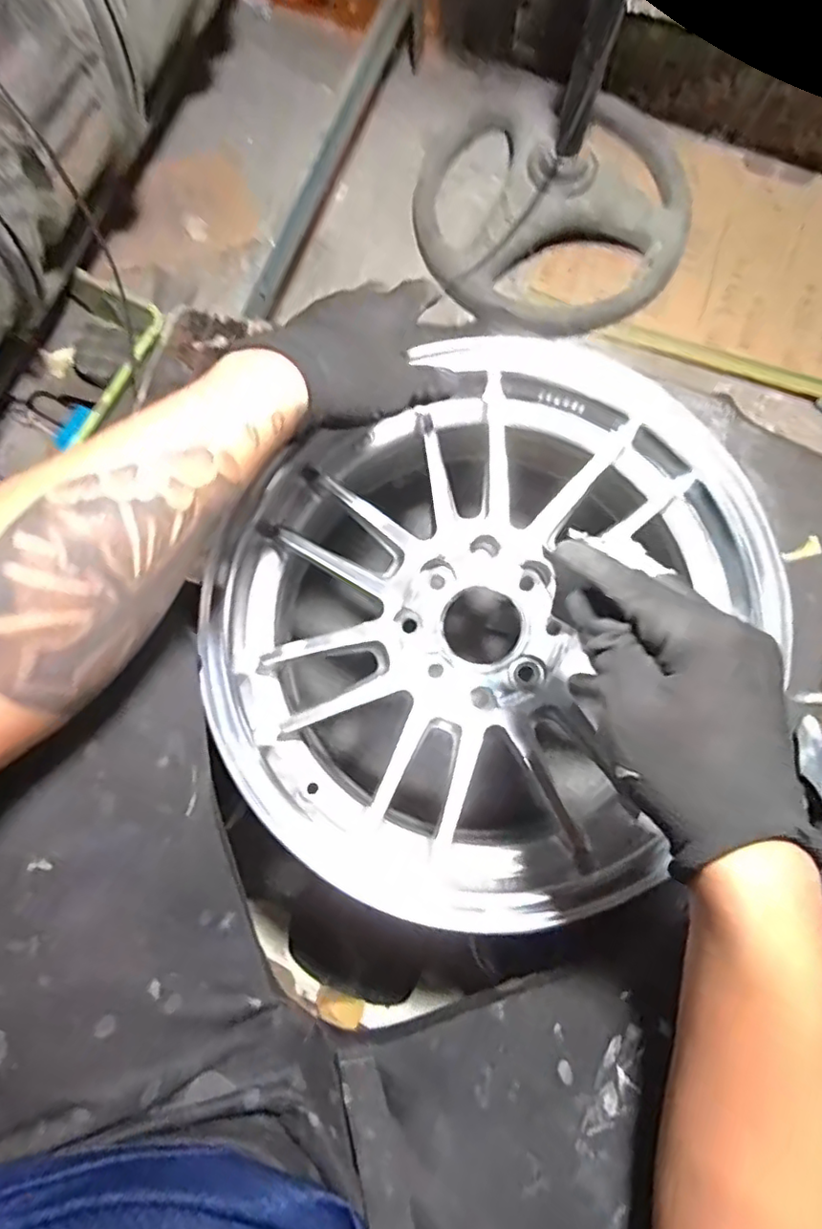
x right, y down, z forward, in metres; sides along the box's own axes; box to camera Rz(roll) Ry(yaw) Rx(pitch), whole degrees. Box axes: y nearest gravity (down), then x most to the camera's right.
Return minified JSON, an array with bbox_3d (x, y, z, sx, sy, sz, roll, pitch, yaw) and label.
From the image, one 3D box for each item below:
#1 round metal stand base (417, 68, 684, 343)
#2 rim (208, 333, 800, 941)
[{"bbox_3d":[0.214,-0.625,0.862,0.393,0.094,0.414,0,79,1],"label":"round metal stand base"},{"bbox_3d":[0.056,0.005,0.503,0.361,0.190,0.410,36,82,7],"label":"rim"}]

